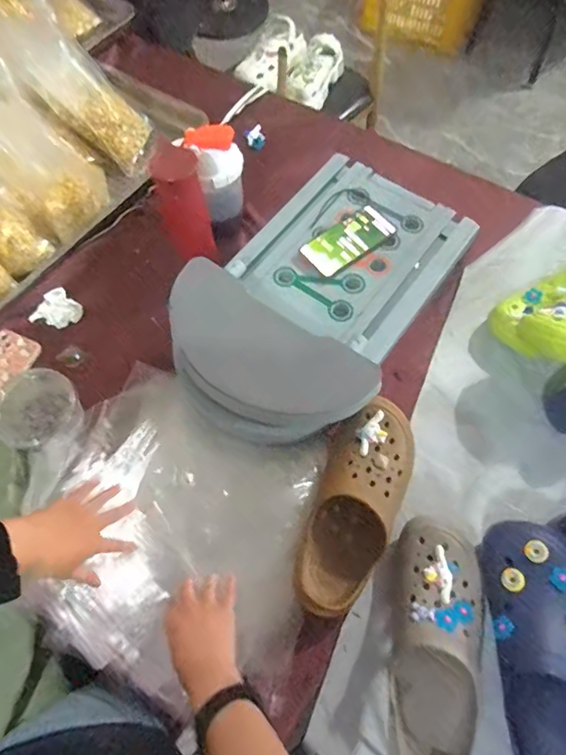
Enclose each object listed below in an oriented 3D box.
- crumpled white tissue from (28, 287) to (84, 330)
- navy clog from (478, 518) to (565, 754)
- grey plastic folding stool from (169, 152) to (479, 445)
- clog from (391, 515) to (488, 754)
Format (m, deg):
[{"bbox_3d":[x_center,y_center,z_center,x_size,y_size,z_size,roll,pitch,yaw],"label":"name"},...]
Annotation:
[{"bbox_3d":[-0.375,-0.115,0.798,0.070,0.017,0.069,16,66,9],"label":"crumpled white tissue"},{"bbox_3d":[0.299,0.325,0.537,0.112,0.097,0.302,2,65,2],"label":"navy clog"},{"bbox_3d":[0.057,-0.145,0.757,0.328,0.098,0.507,31,69,15],"label":"grey plastic folding stool"},{"bbox_3d":[0.182,0.318,0.569,0.113,0.083,0.281,5,65,4],"label":"clog"}]

